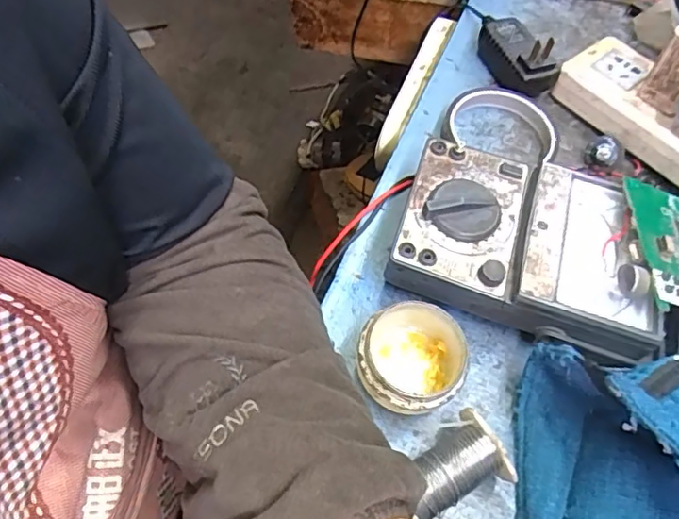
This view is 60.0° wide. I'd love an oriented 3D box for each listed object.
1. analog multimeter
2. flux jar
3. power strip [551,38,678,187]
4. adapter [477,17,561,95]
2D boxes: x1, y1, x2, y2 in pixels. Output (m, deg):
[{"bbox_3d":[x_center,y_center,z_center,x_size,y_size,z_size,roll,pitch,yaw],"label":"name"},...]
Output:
[{"bbox_3d":[0.119,-0.009,0.382,0.160,0.046,0.118,19,60,3],"label":"analog multimeter"},{"bbox_3d":[0.042,0.061,0.347,0.060,0.036,0.061,3,60,-5],"label":"flux jar"},{"bbox_3d":[0.241,-0.113,0.460,0.065,0.034,0.150,-29,68,-21],"label":"power strip"},{"bbox_3d":[0.142,-0.172,0.486,0.041,0.042,0.082,-23,66,-18],"label":"adapter"}]

